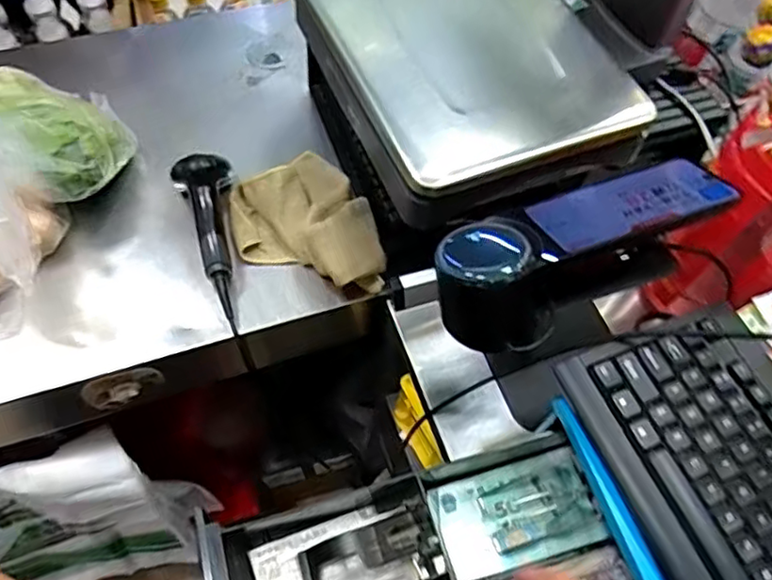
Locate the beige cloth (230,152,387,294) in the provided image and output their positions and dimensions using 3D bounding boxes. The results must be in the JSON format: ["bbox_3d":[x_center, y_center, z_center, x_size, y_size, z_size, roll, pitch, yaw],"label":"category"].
[{"bbox_3d":[-0.091,-0.082,0.681,0.146,0.058,0.201,-11,61,-10],"label":"beige cloth"}]

